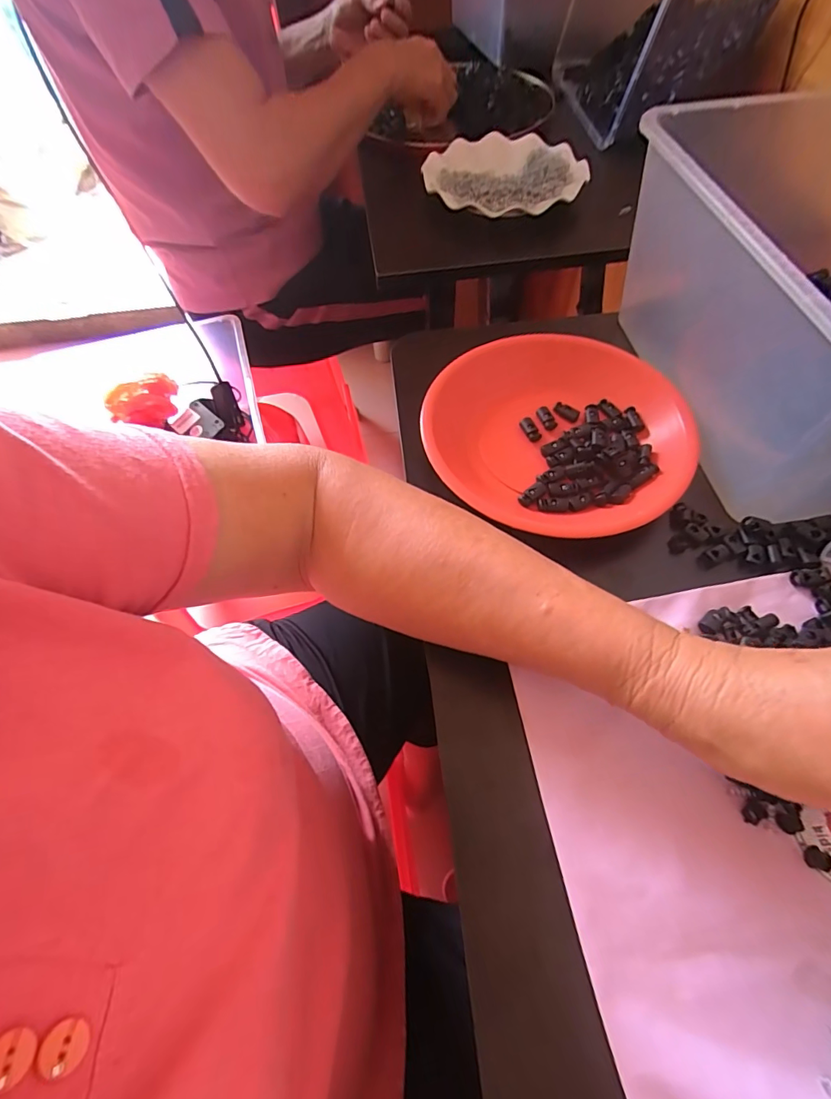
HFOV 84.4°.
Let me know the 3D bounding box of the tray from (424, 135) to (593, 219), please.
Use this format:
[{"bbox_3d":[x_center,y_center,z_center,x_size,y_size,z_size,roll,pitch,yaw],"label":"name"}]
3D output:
[{"bbox_3d":[0.105,-0.446,0.549,0.182,0.034,0.167,4,61,5],"label":"tray"}]

